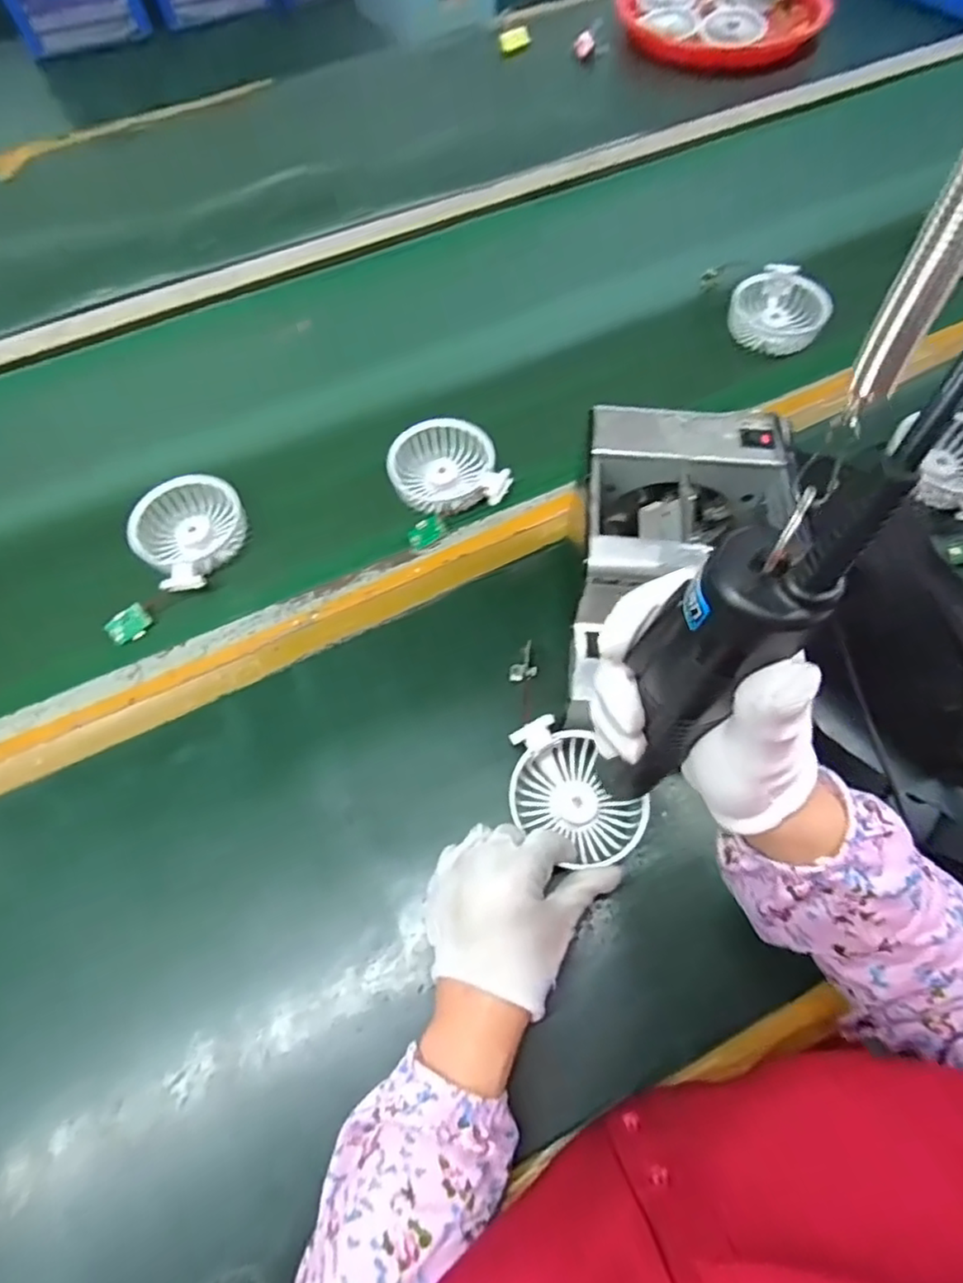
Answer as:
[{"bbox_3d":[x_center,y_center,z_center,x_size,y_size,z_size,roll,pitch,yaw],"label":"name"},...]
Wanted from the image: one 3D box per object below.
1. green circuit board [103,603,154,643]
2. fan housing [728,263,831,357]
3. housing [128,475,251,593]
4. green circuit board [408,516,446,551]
[{"bbox_3d":[-0.289,-0.013,0.532,0.036,0.025,0.005,-35,29,3],"label":"green circuit board"},{"bbox_3d":[0.291,-0.328,0.641,0.084,0.037,0.092,-28,67,-12],"label":"fan housing"},{"bbox_3d":[-0.250,-0.098,0.554,0.091,0.031,0.108,-39,70,-16],"label":"housing"},{"bbox_3d":[-0.047,-0.093,0.551,0.031,0.004,0.023,-34,82,3],"label":"green circuit board"}]

